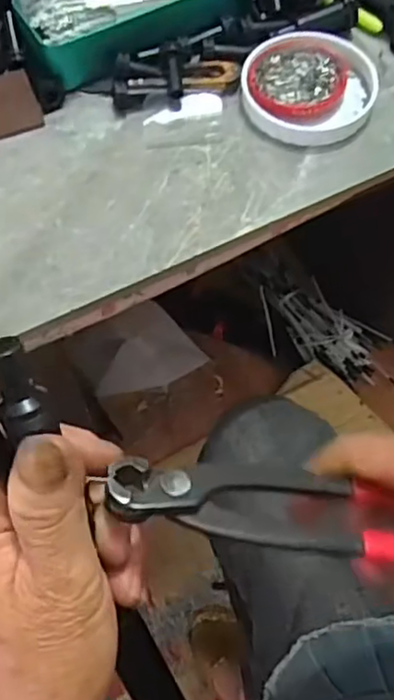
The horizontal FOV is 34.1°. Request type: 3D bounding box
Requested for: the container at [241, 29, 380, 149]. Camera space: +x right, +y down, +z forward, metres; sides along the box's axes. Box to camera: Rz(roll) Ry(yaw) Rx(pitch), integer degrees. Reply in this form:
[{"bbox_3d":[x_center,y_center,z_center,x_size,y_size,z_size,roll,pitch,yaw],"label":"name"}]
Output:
[{"bbox_3d":[0.076,-0.179,0.434,0.091,0.017,0.095,0,64,0],"label":"container"}]

